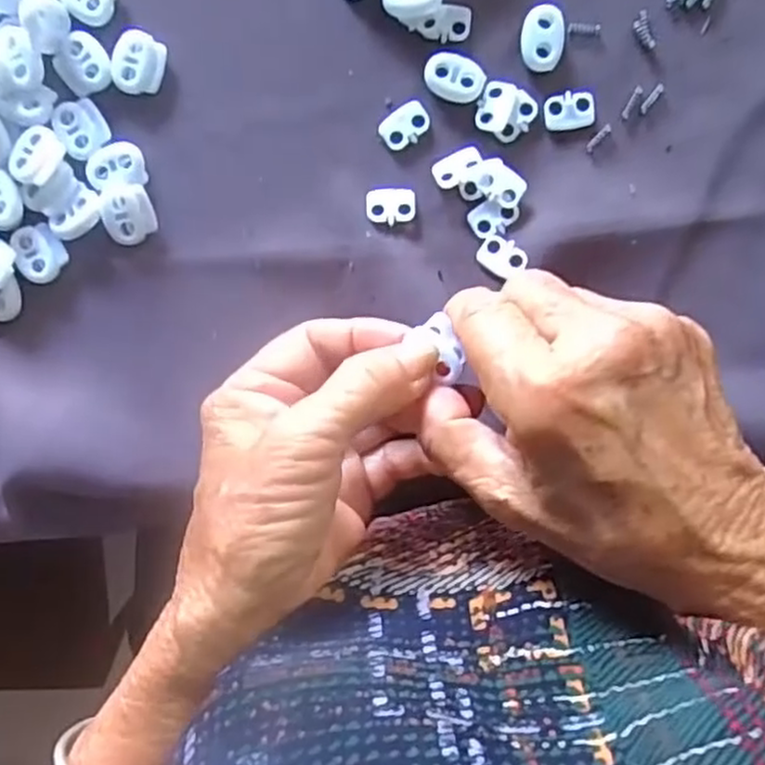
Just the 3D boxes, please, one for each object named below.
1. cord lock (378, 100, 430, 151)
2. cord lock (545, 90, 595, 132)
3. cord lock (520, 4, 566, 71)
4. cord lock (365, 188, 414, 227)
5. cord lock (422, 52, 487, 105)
[{"bbox_3d":[0.009,-0.097,0.278,0.019,0.004,0.013,-34,95,5],"label":"cord lock"},{"bbox_3d":[0.070,-0.102,0.274,0.019,0.004,0.013,-7,97,2],"label":"cord lock"},{"bbox_3d":[0.059,-0.127,0.271,0.016,0.004,0.022,2,98,1],"label":"cord lock"},{"bbox_3d":[0.003,-0.067,0.281,0.019,0.004,0.013,-4,97,2],"label":"cord lock"},{"bbox_3d":[0.027,-0.113,0.274,0.023,0.005,0.016,20,98,-1],"label":"cord lock"}]

